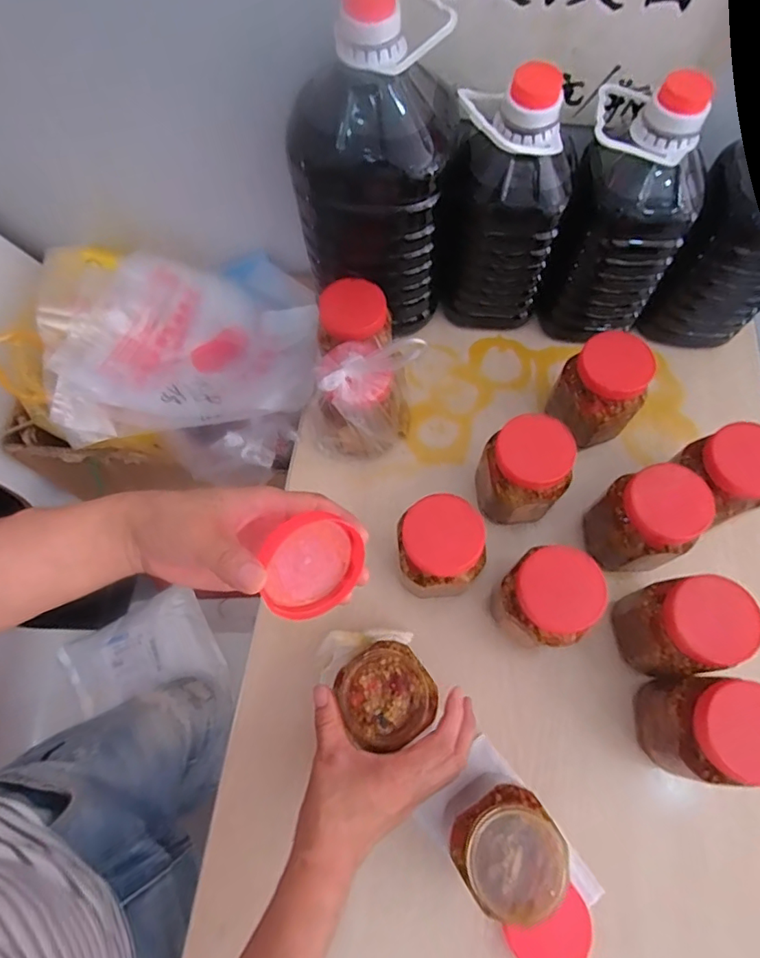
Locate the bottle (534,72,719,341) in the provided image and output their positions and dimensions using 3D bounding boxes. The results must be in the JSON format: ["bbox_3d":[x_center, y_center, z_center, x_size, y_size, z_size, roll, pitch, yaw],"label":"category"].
[{"bbox_3d":[0.248,-0.260,0.555,0.118,0.266,0.101,16,69,9],"label":"bottle"}]

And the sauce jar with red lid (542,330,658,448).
[{"bbox_3d":[0.227,-0.086,0.559,0.082,0.130,0.070,33,73,14],"label":"sauce jar with red lid"}]

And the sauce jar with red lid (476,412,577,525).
[{"bbox_3d":[0.140,-0.004,0.528,0.081,0.125,0.075,3,68,3],"label":"sauce jar with red lid"}]

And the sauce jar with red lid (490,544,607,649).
[{"bbox_3d":[0.147,0.112,0.484,0.075,0.120,0.074,-1,68,2],"label":"sauce jar with red lid"}]

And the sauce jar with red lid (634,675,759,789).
[{"bbox_3d":[0.267,0.206,0.440,0.072,0.133,0.074,-1,68,2],"label":"sauce jar with red lid"}]

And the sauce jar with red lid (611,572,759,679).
[{"bbox_3d":[0.262,0.129,0.464,0.069,0.114,0.074,-1,68,2],"label":"sauce jar with red lid"}]

